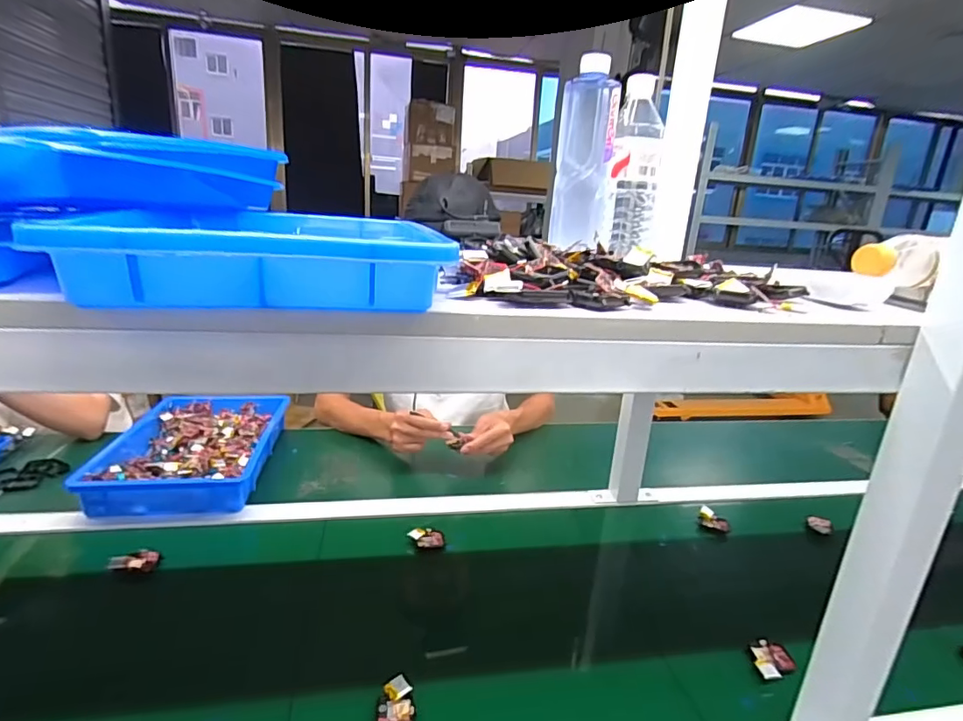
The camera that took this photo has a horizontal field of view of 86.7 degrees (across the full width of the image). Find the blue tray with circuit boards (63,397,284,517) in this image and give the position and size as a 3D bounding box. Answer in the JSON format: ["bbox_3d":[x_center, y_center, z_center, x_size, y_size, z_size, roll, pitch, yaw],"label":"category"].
[{"bbox_3d":[-0.496,0.147,0.898,0.254,0.050,0.344,0,18,-13],"label":"blue tray with circuit boards"}]

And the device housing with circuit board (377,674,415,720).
[{"bbox_3d":[-0.085,0.342,0.503,0.034,0.013,0.057,0,18,-11],"label":"device housing with circuit board"}]

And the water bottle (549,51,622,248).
[{"bbox_3d":[0.123,-0.236,0.602,0.067,0.189,0.072,7,18,11],"label":"water bottle"}]

